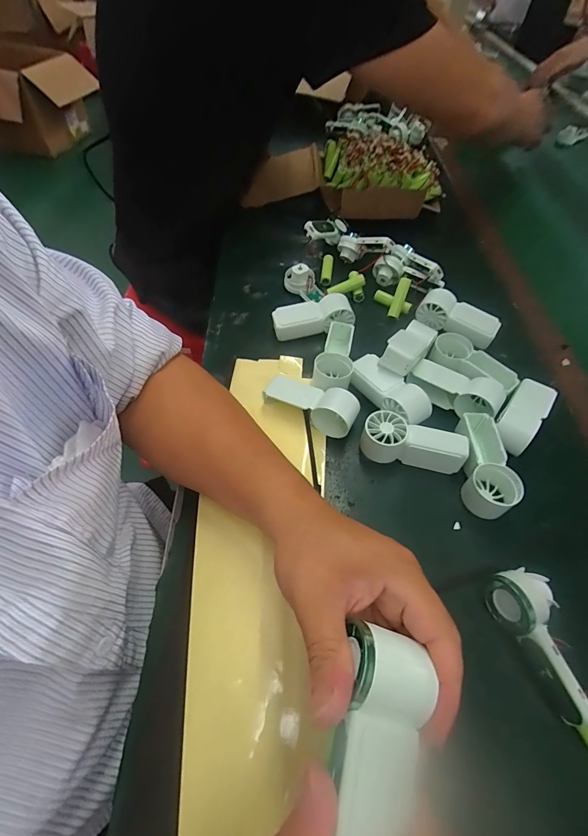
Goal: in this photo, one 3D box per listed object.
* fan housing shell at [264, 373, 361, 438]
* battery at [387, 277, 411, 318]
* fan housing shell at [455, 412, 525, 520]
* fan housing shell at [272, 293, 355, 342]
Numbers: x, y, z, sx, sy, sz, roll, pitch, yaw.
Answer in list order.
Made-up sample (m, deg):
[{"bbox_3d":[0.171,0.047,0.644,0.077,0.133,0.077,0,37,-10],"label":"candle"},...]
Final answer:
[{"bbox_3d":[0.017,-0.013,0.379,0.089,0.039,0.031,24,57,13],"label":"fan housing shell"},{"bbox_3d":[0.131,-0.150,0.478,0.014,0.016,0.051,21,99,13],"label":"battery"},{"bbox_3d":[0.173,0.042,0.345,0.045,0.031,0.097,10,55,3],"label":"fan housing shell"},{"bbox_3d":[0.022,-0.120,0.447,0.093,0.034,0.033,-12,56,13],"label":"fan housing shell"}]

